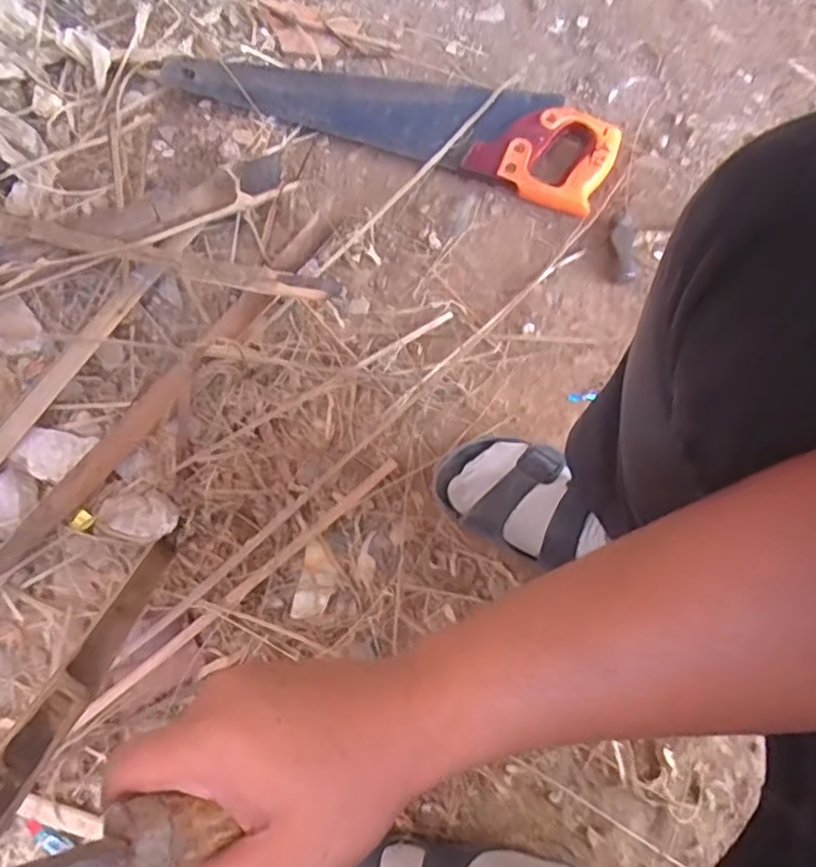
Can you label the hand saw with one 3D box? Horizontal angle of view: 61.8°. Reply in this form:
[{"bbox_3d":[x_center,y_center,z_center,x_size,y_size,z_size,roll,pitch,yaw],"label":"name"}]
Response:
[{"bbox_3d":[-0.019,-0.386,0.791,0.516,0.033,0.129,18,72,6],"label":"hand saw"}]

